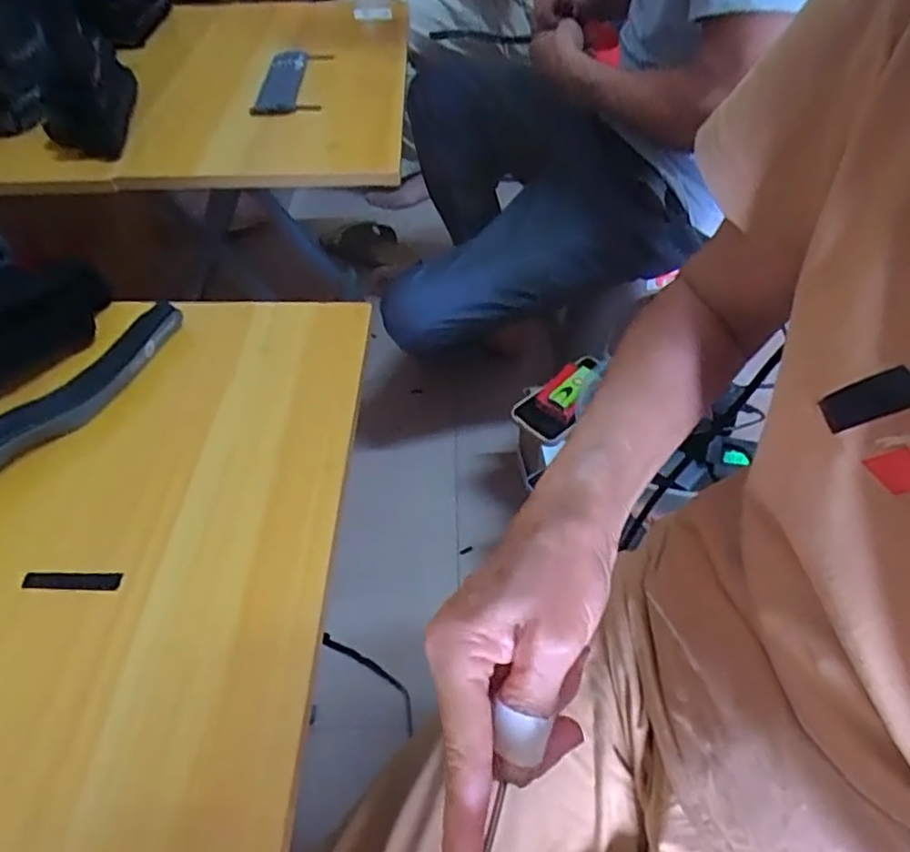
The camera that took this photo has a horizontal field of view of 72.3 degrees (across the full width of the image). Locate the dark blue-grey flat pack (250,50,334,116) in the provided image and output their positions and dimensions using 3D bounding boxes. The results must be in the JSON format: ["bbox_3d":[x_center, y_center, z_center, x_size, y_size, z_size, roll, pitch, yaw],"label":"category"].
[{"bbox_3d":[-0.205,-0.432,0.782,0.085,0.016,0.167,-5,50,2],"label":"dark blue-grey flat pack"}]

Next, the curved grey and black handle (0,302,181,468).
[{"bbox_3d":[-0.254,-0.022,0.417,0.031,0.026,0.188,22,52,18],"label":"curved grey and black handle"}]

